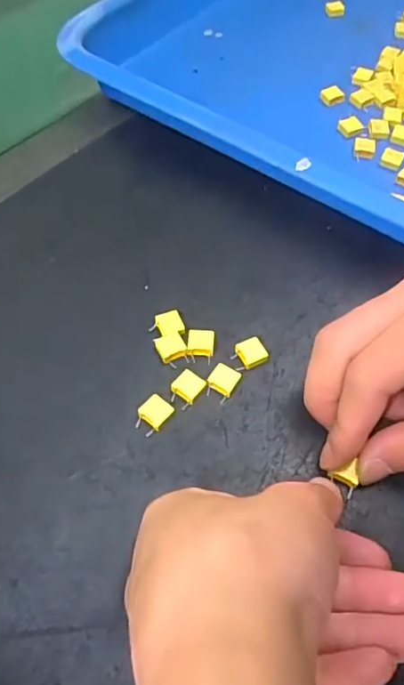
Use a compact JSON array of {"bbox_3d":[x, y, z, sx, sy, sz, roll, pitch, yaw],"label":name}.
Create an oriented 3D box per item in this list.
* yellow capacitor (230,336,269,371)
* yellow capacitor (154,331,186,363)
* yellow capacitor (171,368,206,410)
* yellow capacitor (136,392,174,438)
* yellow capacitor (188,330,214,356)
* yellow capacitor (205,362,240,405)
[{"bbox_3d":[0.024,0.006,0.263,0.017,0.006,0.015,-24,61,-15],"label":"yellow capacitor"},{"bbox_3d":[-0.016,0.001,0.265,0.013,0.004,0.014,-19,60,-13],"label":"yellow capacitor"},{"bbox_3d":[-0.007,0.022,0.252,0.013,0.006,0.017,34,63,19],"label":"yellow capacitor"},{"bbox_3d":[-0.023,0.034,0.245,0.013,0.006,0.017,39,65,21],"label":"yellow capacitor"},{"bbox_3d":[0.000,0.000,0.266,0.013,0.004,0.012,4,57,2],"label":"yellow capacitor"},{"bbox_3d":[0.010,0.020,0.254,0.013,0.006,0.017,26,61,15],"label":"yellow capacitor"}]

